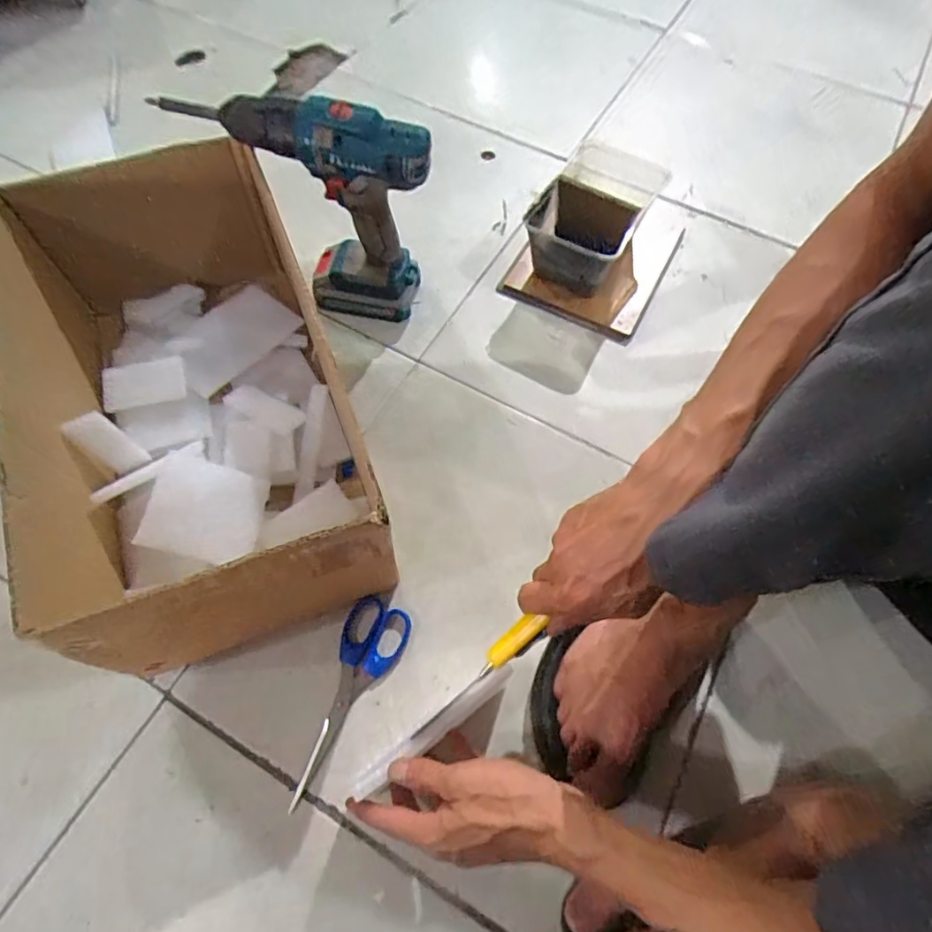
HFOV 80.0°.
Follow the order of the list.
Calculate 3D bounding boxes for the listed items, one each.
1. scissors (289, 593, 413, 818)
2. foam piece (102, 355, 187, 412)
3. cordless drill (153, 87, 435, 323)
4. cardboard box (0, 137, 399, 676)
[{"bbox_3d":[-0.094,0.195,0.465,0.055,0.007,0.164,14,65,5],"label":"scissors"},{"bbox_3d":[-0.306,-0.078,0.527,0.078,0.018,0.044,-10,65,-6],"label":"foam piece"},{"bbox_3d":[-0.153,-0.261,0.572,0.236,0.220,0.082,20,66,8],"label":"cordless drill"},{"bbox_3d":[-0.237,-0.064,0.491,0.222,0.167,0.408,-19,67,-10],"label":"cardboard box"}]

